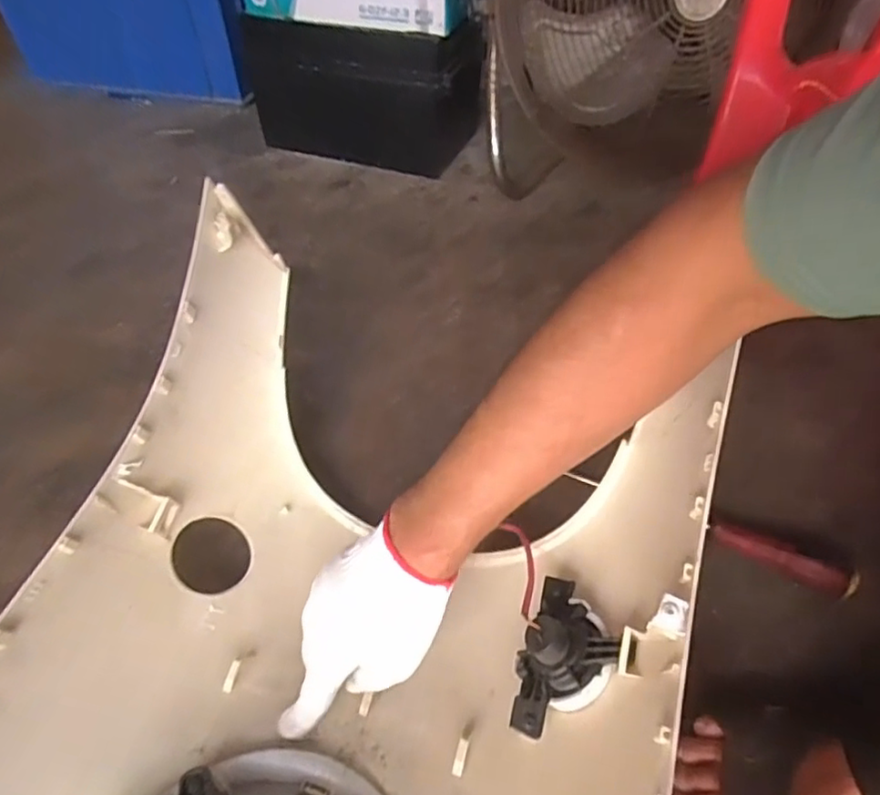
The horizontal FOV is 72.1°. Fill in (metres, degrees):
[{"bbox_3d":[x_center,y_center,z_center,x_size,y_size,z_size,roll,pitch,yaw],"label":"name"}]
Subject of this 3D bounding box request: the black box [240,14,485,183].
[{"bbox_3d":[-0.113,-0.506,0.968,0.342,0.196,0.195,22,53,11],"label":"black box"}]

